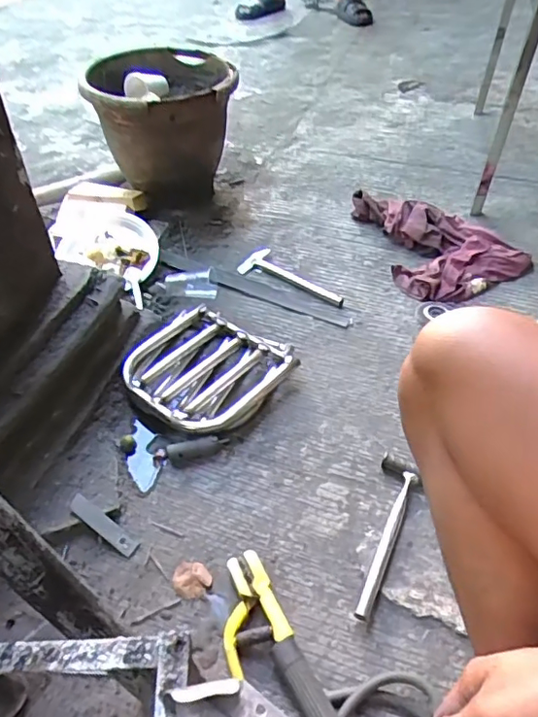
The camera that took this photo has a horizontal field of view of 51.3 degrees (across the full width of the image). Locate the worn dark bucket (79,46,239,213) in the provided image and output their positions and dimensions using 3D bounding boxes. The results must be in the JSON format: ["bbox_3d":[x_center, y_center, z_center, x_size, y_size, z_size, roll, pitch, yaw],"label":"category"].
[{"bbox_3d":[-0.253,-0.557,1.399,0.319,0.305,0.306,-1,46,1],"label":"worn dark bucket"}]

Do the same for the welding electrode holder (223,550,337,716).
[{"bbox_3d":[-0.006,0.361,0.691,0.090,0.039,0.249,-20,49,-17],"label":"welding electrode holder"}]

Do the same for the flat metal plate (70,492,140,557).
[{"bbox_3d":[-0.242,0.243,0.817,0.121,0.006,0.026,36,64,12],"label":"flat metal plate"}]

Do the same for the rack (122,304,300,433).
[{"bbox_3d":[-0.114,0.009,1.018,0.258,0.050,0.274,34,56,29],"label":"rack"}]

